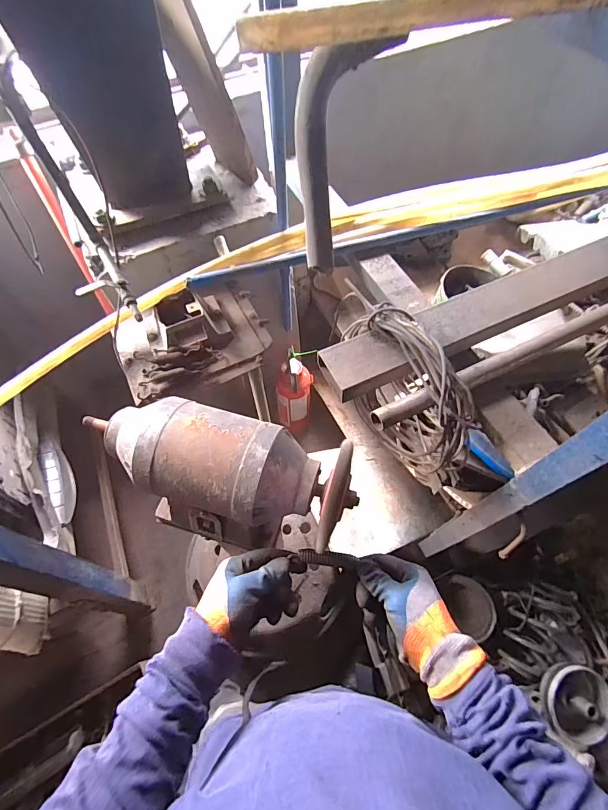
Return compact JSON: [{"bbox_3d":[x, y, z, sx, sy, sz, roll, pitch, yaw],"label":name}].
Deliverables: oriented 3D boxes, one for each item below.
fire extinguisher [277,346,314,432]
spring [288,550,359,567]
[{"bbox_3d":[-0.036,-0.038,1.423,0.124,0.391,0.124,11,63,8],"label":"fire extinguisher"},{"bbox_3d":[0.030,0.188,0.478,0.070,0.016,0.015,9,62,-3],"label":"spring"}]

